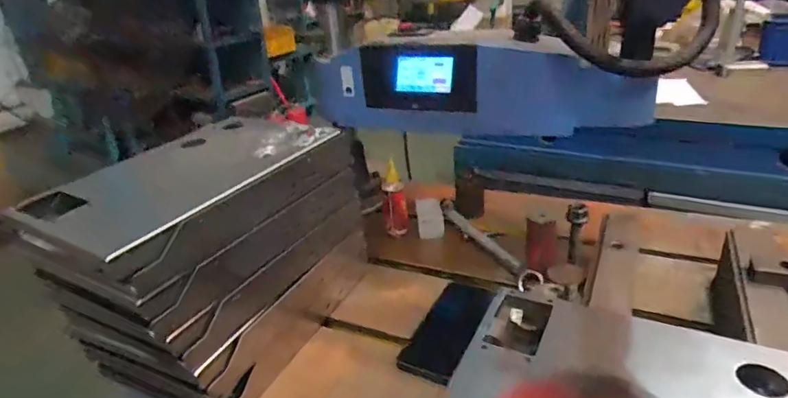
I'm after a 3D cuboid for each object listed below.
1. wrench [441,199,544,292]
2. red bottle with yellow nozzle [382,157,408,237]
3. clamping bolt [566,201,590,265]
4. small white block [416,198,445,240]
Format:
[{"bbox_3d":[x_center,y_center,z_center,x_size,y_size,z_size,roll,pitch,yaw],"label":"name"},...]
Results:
[{"bbox_3d":[0.136,0.059,0.763,0.035,0.014,0.283,-12,28,-18],"label":"wrench"},{"bbox_3d":[0.002,0.000,0.822,0.038,0.118,0.043,-2,26,3],"label":"red bottle with yellow nozzle"},{"bbox_3d":[0.221,0.044,0.600,0.026,0.077,0.019,-20,31,-30],"label":"clamping bolt"},{"bbox_3d":[0.063,0.033,0.841,0.043,0.011,0.075,-1,65,-5],"label":"small white block"}]

